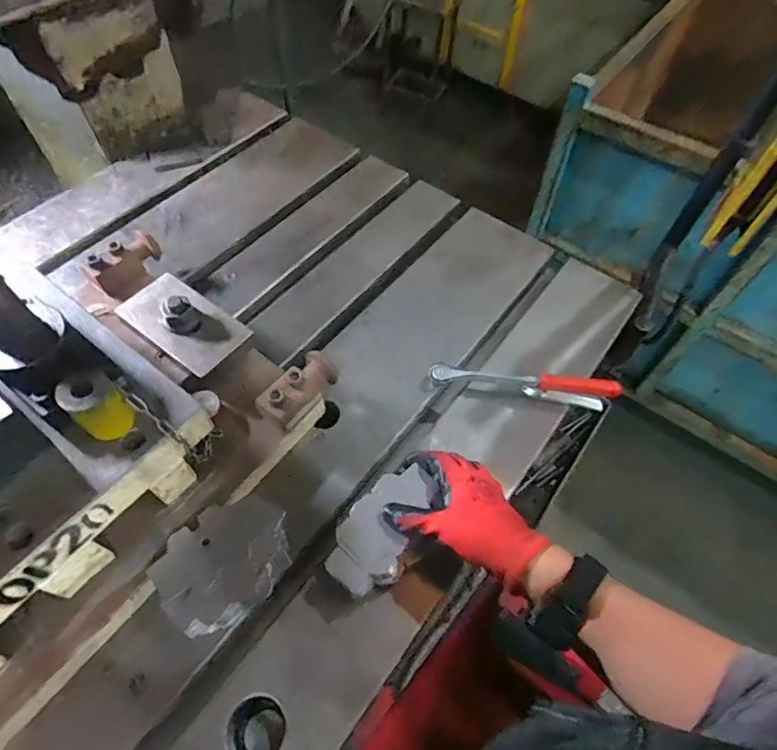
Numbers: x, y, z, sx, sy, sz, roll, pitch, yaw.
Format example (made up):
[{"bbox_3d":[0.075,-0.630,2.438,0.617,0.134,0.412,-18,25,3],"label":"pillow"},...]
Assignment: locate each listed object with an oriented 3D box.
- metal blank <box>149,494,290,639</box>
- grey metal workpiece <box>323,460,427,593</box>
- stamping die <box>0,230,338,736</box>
[{"bbox_3d":[-0.149,0.171,0.463,0.120,0.013,0.096,-38,76,-22],"label":"metal blank"},{"bbox_3d":[-0.006,0.148,0.498,0.063,0.026,0.129,28,70,16],"label":"grey metal workpiece"},{"bbox_3d":[-0.344,0.037,0.450,0.358,0.232,0.482,34,63,19],"label":"stamping die"}]

